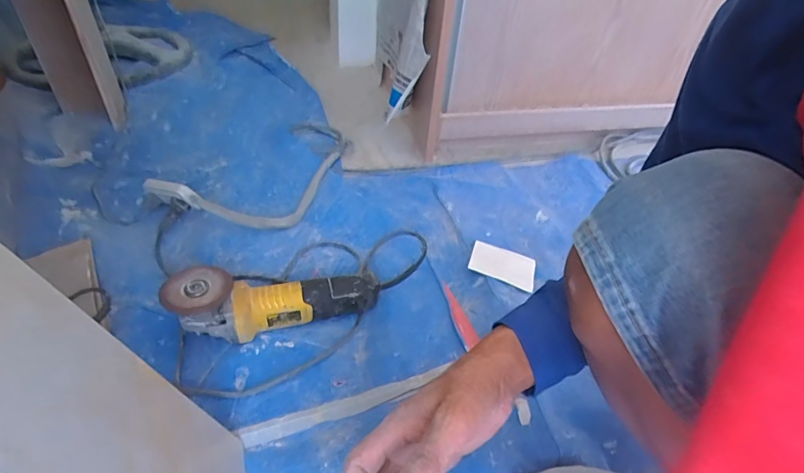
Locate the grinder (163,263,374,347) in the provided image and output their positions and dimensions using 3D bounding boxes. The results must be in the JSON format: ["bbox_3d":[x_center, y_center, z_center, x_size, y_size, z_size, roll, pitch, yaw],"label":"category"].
[{"bbox_3d":[-0.170,0.095,0.632,0.270,0.100,0.084,-2,42,-7],"label":"grinder"}]

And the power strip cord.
[{"bbox_3d":[-0.286,-0.150,0.913,0.276,0.071,0.377,15,42,11],"label":"power strip cord"}]

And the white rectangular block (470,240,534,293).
[{"bbox_3d":[0.177,0.045,0.783,0.111,0.009,0.094,20,36,4],"label":"white rectangular block"}]

